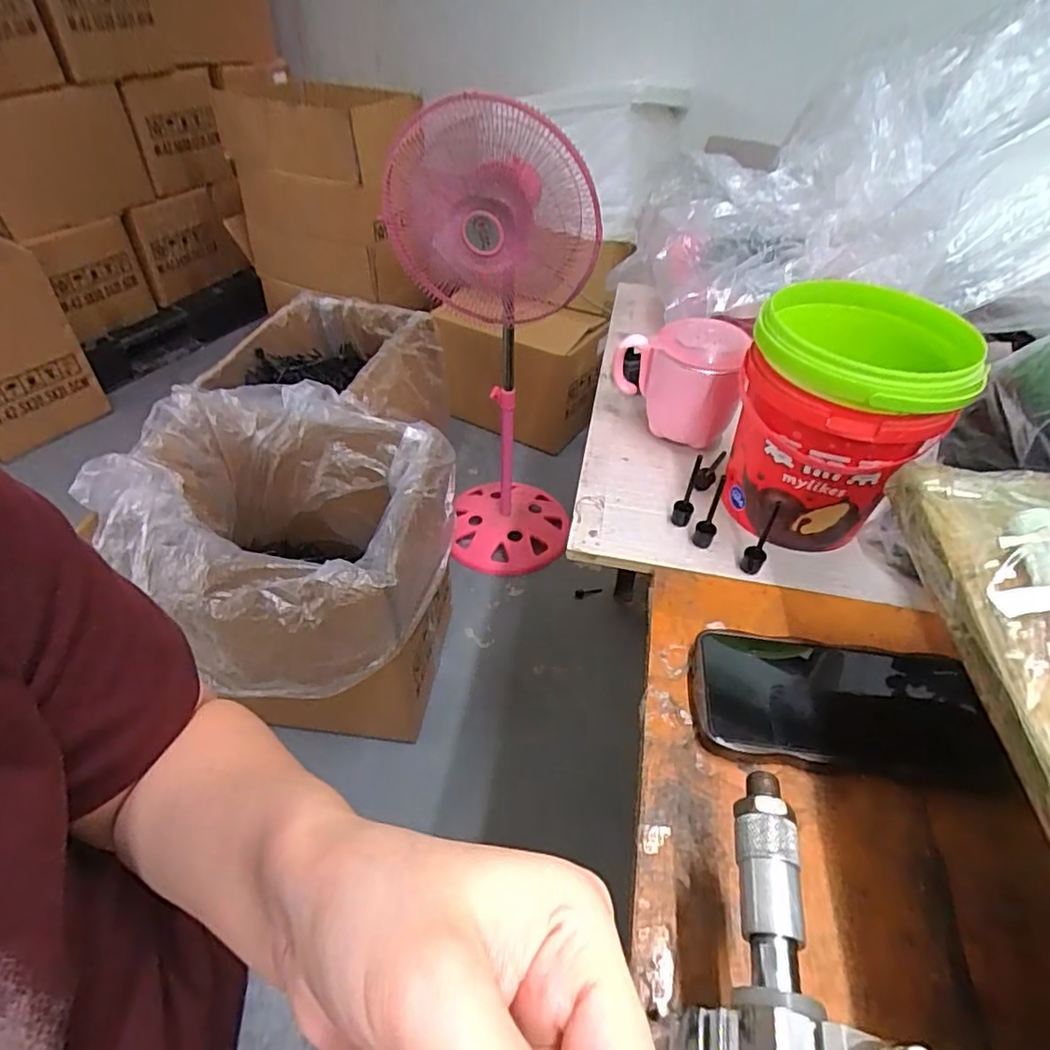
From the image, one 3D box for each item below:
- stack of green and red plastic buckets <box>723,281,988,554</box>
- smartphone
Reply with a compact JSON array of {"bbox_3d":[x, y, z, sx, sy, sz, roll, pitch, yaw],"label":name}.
[{"bbox_3d":[0.213,-0.074,0.436,0.120,0.147,0.135,17,46,14],"label":"stack of green and red plastic buckets"},{"bbox_3d":[0.180,0.103,0.350,0.162,0.009,0.079,7,44,4],"label":"smartphone"}]

